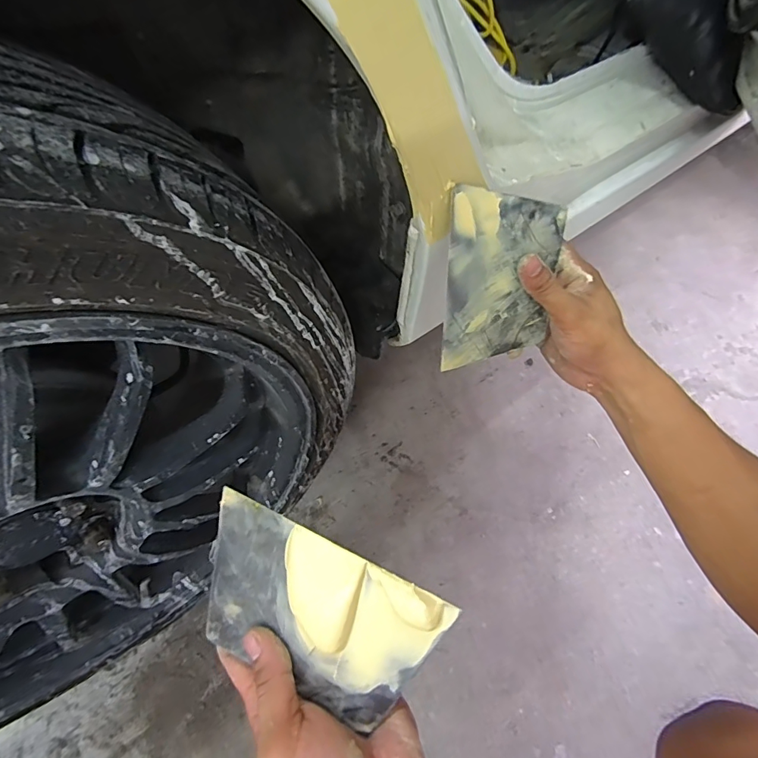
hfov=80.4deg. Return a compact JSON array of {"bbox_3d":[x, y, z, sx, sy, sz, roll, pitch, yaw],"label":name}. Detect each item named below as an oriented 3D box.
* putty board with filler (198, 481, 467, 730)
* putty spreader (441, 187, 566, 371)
[{"bbox_3d":[-0.040,0.134,0.254,0.137,0.008,0.094,22,104,15],"label":"putty board with filler"},{"bbox_3d":[0.099,-0.078,0.363,0.095,0.134,0.004,-7,27,-15],"label":"putty spreader"}]

